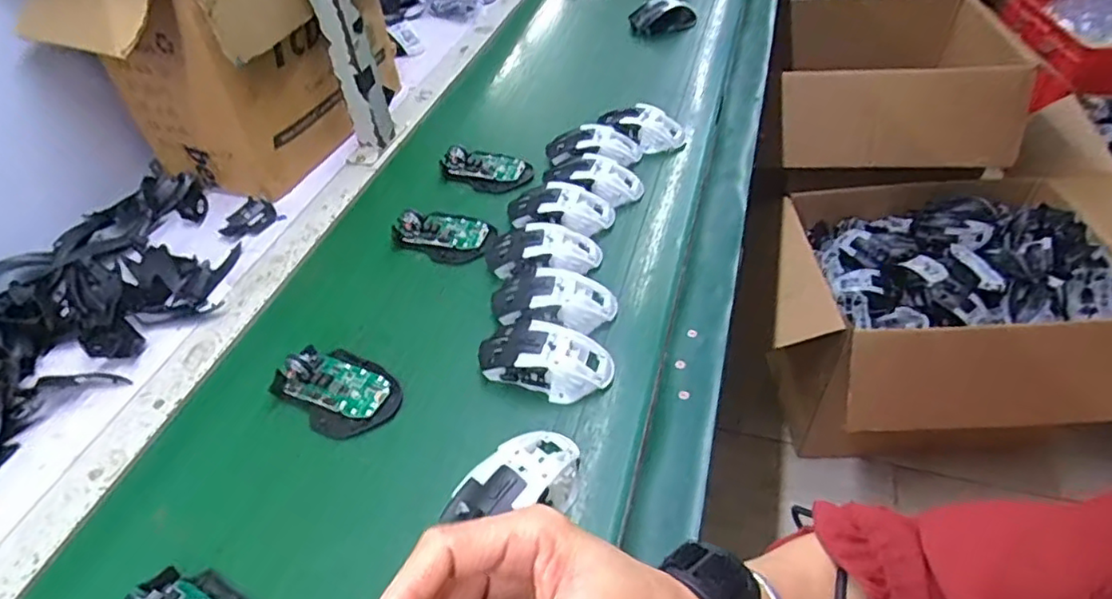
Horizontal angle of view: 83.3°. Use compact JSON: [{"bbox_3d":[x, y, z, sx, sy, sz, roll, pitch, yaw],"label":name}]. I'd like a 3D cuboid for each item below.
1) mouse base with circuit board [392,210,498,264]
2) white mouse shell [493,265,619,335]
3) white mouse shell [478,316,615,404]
[{"bbox_3d":[-0.122,-0.074,0.681,0.110,0.030,0.066,13,44,18],"label":"mouse base with circuit board"},{"bbox_3d":[-0.003,-0.001,0.586,0.115,0.032,0.058,7,42,11],"label":"white mouse shell"},{"bbox_3d":[-0.009,0.046,0.541,0.116,0.035,0.068,13,48,18],"label":"white mouse shell"}]

